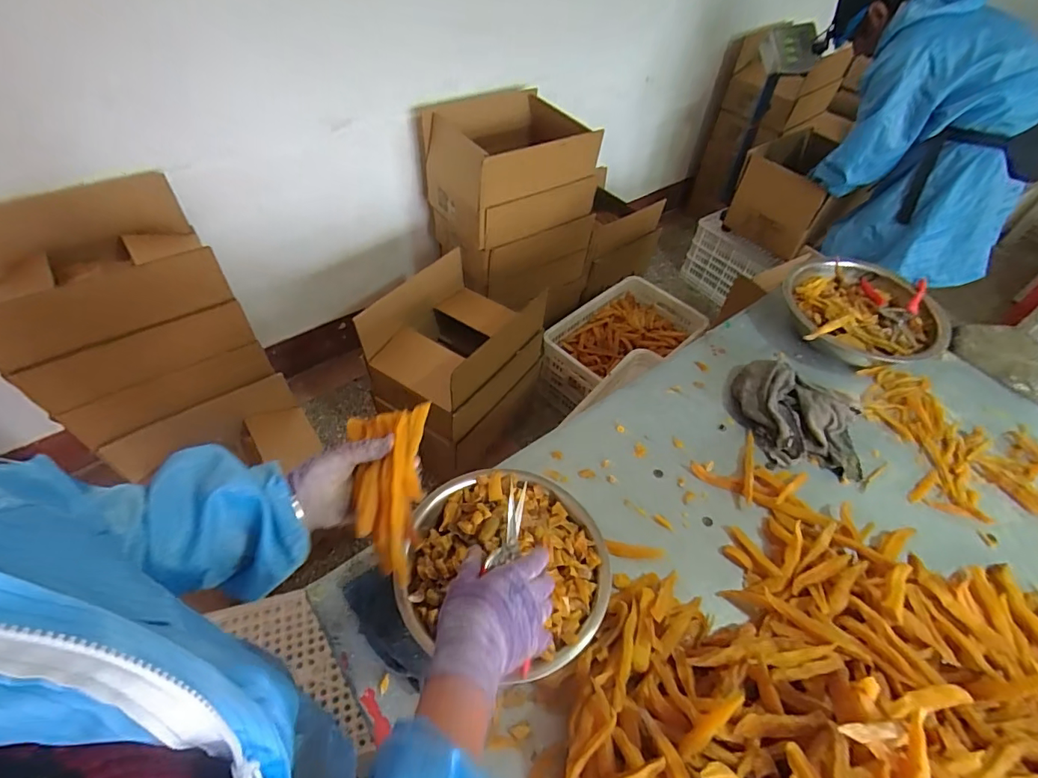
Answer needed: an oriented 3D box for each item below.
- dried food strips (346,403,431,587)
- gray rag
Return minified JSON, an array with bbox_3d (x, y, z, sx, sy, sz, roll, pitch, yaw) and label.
[{"bbox_3d":[-0.144,0.109,0.533,0.086,0.024,0.188,-3,62,-6],"label":"dried food strips"},{"bbox_3d":[0.476,0.042,0.838,0.208,0.040,0.199,16,52,10],"label":"gray rag"}]

